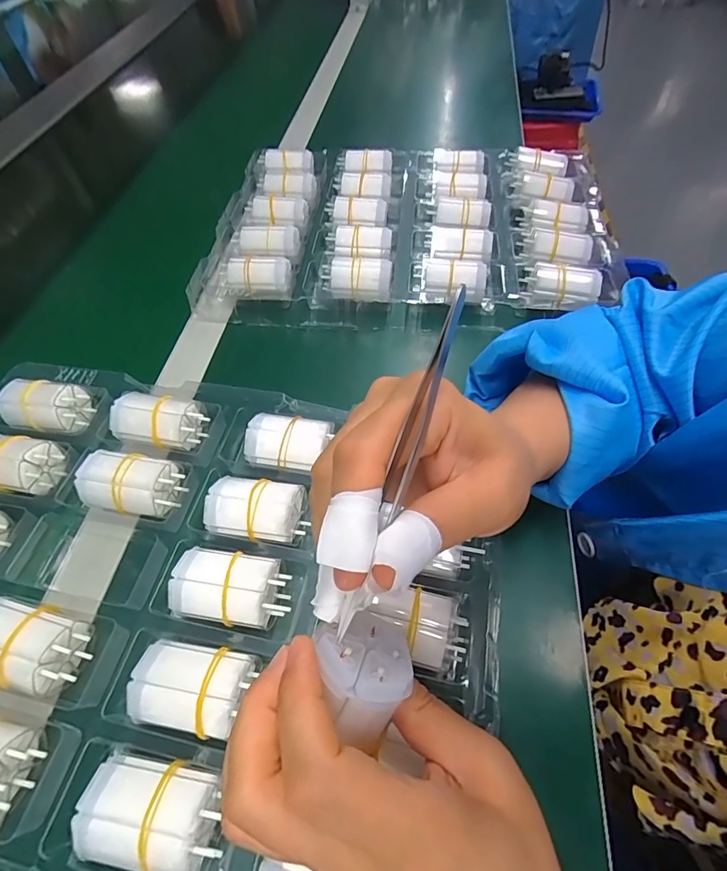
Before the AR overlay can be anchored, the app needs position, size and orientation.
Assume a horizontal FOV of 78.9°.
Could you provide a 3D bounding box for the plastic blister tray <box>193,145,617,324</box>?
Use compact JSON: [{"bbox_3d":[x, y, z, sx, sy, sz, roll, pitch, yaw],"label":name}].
[{"bbox_3d":[0.045,-0.231,0.473,0.394,0.042,0.273,2,57,5],"label":"plastic blister tray"}]

